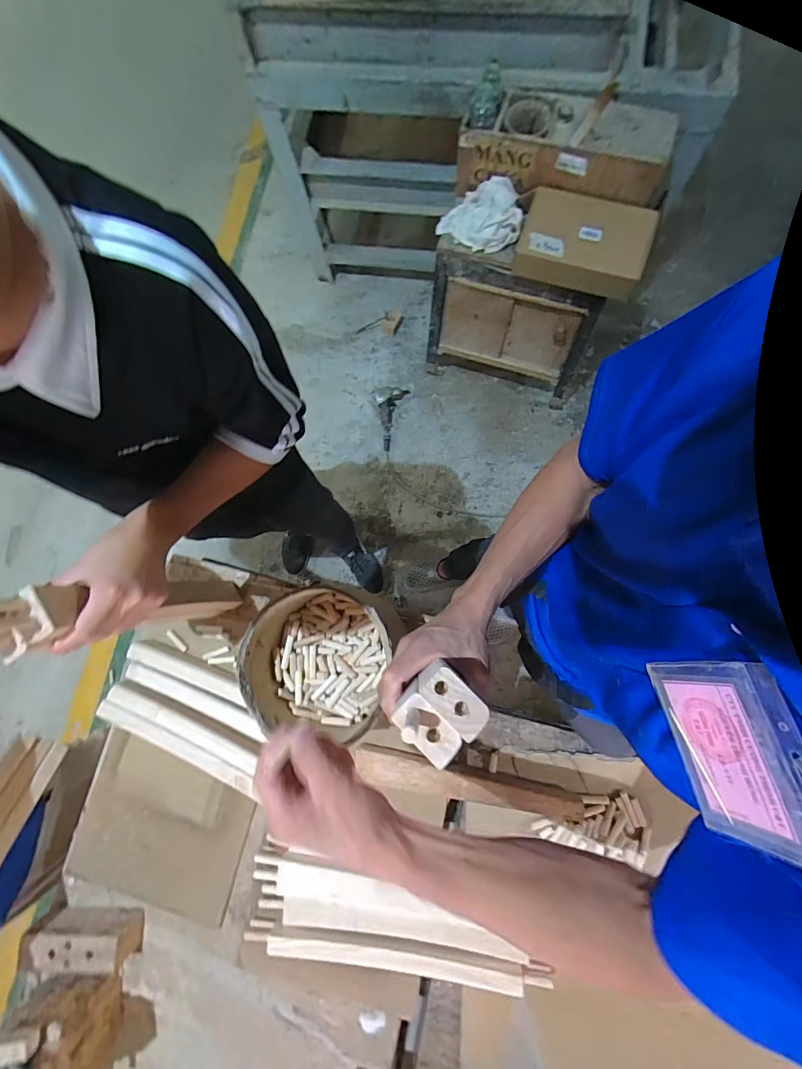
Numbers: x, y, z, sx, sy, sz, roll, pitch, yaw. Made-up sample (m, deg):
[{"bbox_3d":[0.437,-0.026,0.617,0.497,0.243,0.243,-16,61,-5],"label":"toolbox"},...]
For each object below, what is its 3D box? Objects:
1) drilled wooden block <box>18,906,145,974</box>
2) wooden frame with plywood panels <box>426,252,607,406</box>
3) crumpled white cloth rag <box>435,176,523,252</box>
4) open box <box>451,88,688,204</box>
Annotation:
[{"bbox_3d":[-0.497,0.637,0.628,0.158,0.060,0.058,1,79,4],"label":"drilled wooden block"},{"bbox_3d":[0.350,-0.655,1.342,0.519,0.526,0.074,17,81,7],"label":"wooden frame with plywood panels"},{"bbox_3d":[0.208,-0.829,1.056,0.191,0.072,0.146,-19,79,0],"label":"crumpled white cloth rag"},{"bbox_3d":[0.399,-0.958,0.996,0.486,0.146,0.182,13,80,6],"label":"open box"}]

